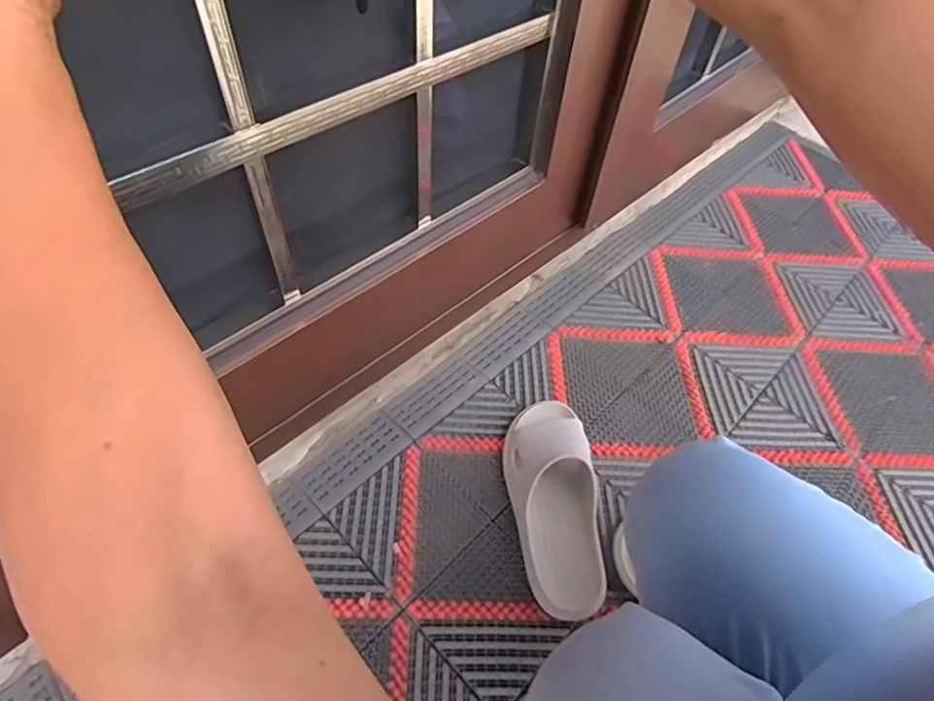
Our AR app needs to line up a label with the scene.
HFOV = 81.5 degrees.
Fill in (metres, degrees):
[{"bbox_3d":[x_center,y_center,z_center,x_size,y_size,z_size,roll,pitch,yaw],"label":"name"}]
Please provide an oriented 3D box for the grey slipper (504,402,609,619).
[{"bbox_3d":[0.112,0.181,0.670,0.105,0.069,0.261,-5,54,-9],"label":"grey slipper"}]

